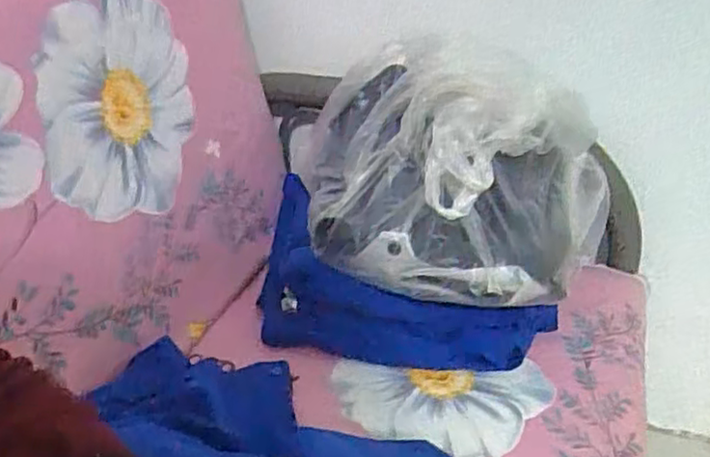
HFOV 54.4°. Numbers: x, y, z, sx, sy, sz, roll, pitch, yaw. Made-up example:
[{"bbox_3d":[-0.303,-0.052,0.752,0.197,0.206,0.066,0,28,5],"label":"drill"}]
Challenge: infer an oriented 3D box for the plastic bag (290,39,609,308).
[{"bbox_3d":[0.084,-0.082,0.792,0.395,0.210,0.240,9,34,18],"label":"plastic bag"}]

